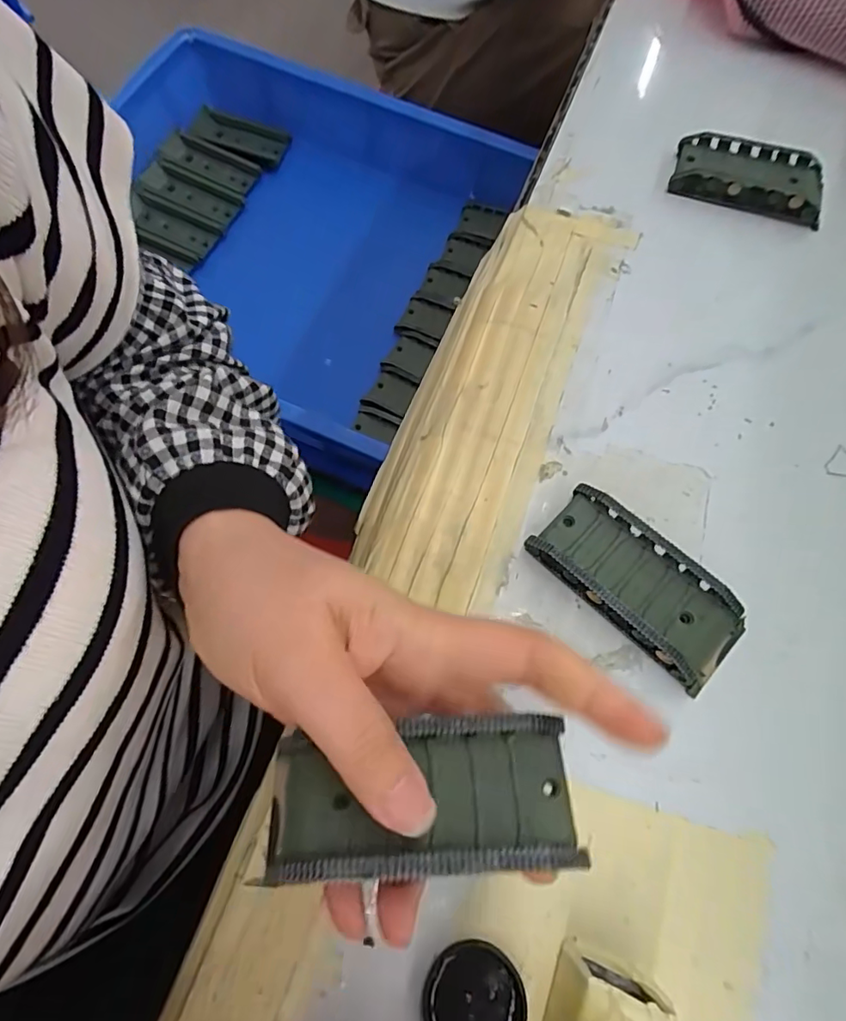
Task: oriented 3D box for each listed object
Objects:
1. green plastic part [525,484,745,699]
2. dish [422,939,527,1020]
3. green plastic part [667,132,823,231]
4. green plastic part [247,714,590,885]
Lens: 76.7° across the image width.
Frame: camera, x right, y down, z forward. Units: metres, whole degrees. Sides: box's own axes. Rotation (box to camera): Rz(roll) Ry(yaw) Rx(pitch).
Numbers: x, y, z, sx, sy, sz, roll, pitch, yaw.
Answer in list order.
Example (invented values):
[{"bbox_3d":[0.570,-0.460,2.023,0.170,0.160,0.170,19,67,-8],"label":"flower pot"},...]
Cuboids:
[{"bbox_3d":[0.098,0.034,0.246,0.095,0.019,0.047,41,73,15],"label":"green plastic part"},{"bbox_3d":[0.018,0.178,0.192,0.035,0.005,0.036,0,68,-1],"label":"dish"},{"bbox_3d":[0.213,-0.217,0.351,0.093,0.022,0.044,21,69,8],"label":"green plastic part"},{"bbox_3d":[-0.002,0.090,0.167,0.096,0.020,0.041,-7,68,0],"label":"green plastic part"}]

